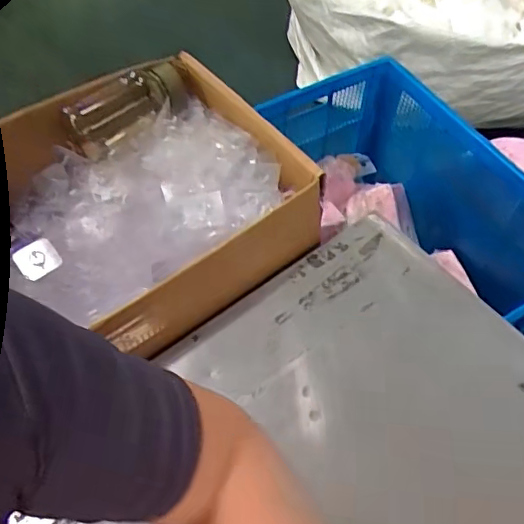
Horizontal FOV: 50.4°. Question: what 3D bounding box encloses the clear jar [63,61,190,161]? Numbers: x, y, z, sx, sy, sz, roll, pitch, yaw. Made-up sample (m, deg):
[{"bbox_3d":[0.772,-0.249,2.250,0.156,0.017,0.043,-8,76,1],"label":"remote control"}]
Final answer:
[{"bbox_3d":[-0.205,-0.238,0.873,0.192,0.084,0.085,-30,61,-20],"label":"clear jar"}]

